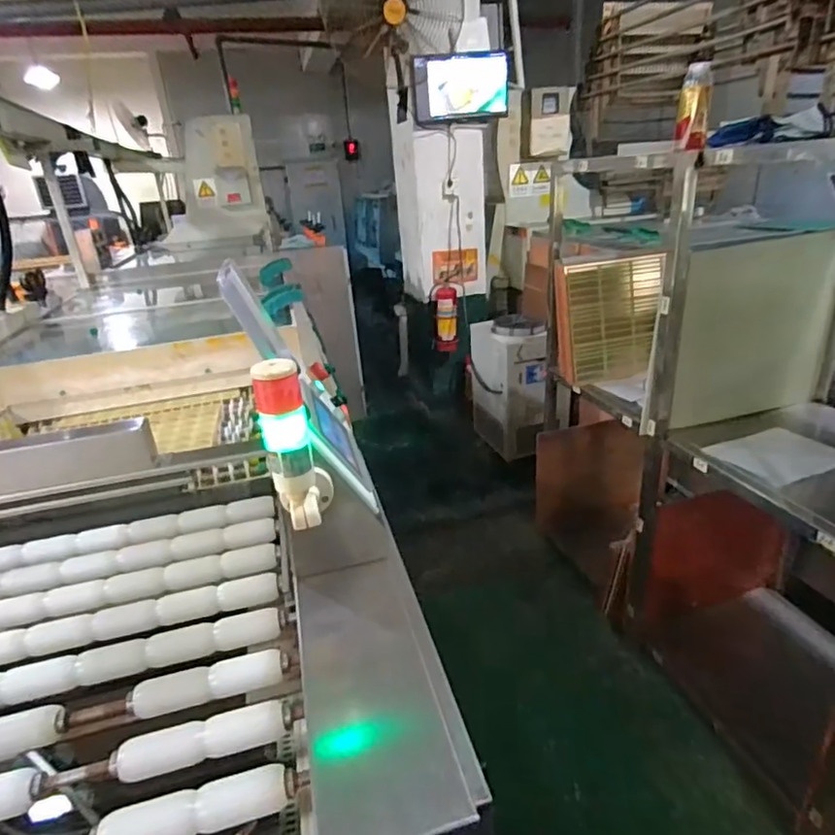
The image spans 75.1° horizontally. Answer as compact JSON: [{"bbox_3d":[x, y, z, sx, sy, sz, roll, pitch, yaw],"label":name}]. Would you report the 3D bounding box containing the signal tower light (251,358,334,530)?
[{"bbox_3d":[-0.147,0.028,0.648,0.055,0.204,0.087,-4,23,2],"label":"signal tower light"}]

